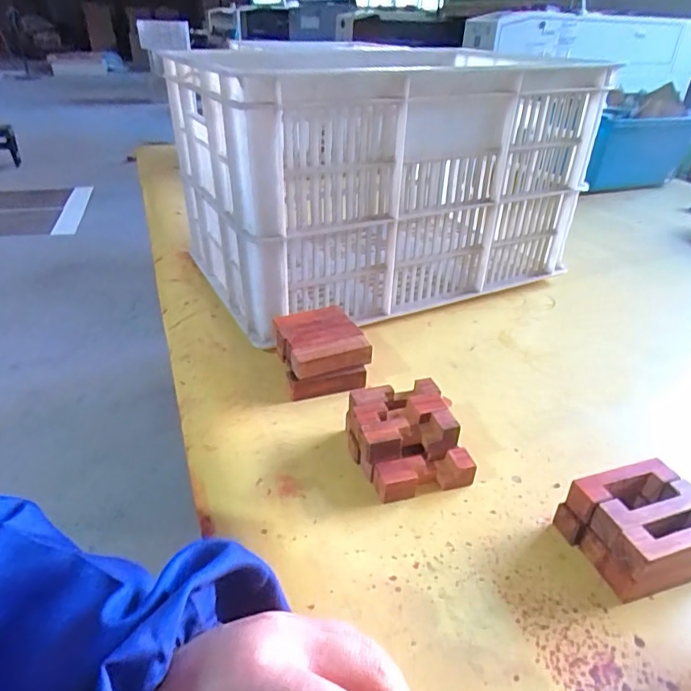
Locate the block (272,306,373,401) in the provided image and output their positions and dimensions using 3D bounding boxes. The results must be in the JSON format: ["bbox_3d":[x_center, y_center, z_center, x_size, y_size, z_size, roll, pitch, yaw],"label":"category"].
[{"bbox_3d":[-0.026,0.006,0.520,0.081,0.048,0.094,-10,34,-17],"label":"block"}]

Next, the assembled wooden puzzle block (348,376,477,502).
[{"bbox_3d":[0.048,0.074,0.417,0.083,0.046,0.088,-8,33,-14],"label":"assembled wooden puzzle block"}]

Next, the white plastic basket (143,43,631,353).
[{"bbox_3d":[0.044,-0.214,0.672,0.451,0.270,0.303,-18,37,-27],"label":"white plastic basket"}]

